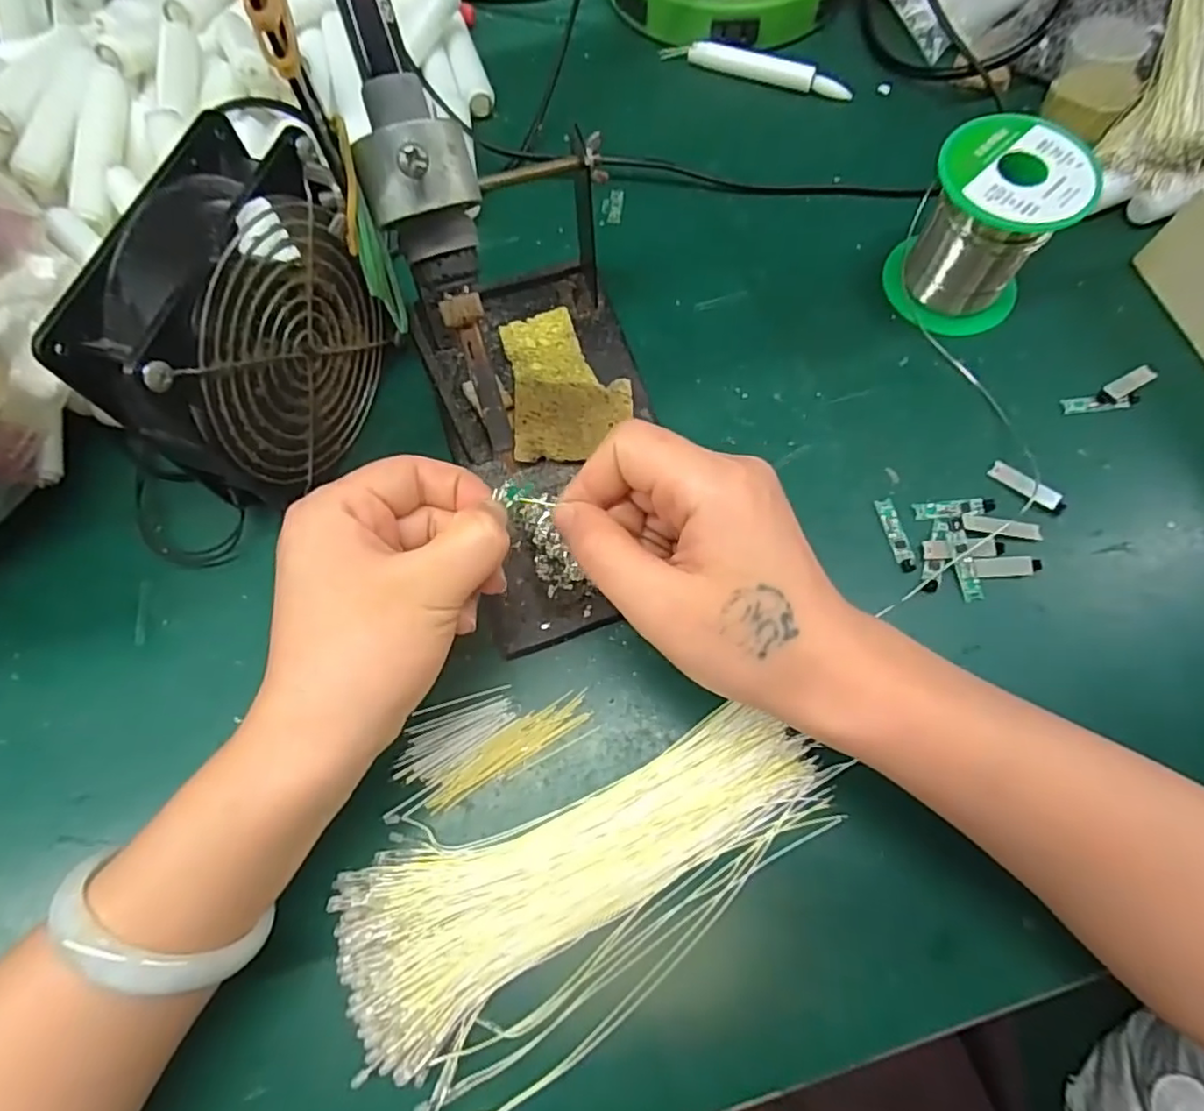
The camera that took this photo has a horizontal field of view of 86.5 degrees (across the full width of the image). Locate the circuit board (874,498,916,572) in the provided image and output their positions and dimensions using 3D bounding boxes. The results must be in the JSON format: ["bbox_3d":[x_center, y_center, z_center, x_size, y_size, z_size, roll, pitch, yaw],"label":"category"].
[{"bbox_3d":[0.137,-0.010,0.295,0.008,0.004,0.036,-11,70,-2],"label":"circuit board"}]

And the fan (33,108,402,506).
[{"bbox_3d":[-0.140,-0.088,0.266,0.043,0.116,0.122,18,71,9],"label":"fan"}]

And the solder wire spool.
[{"bbox_3d":[0.185,-0.158,0.311,0.064,0.070,0.064,-1,70,2],"label":"solder wire spool"}]

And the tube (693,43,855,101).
[{"bbox_3d":[0.105,-0.303,0.399,0.102,0.013,0.010,19,72,9],"label":"tube"}]

